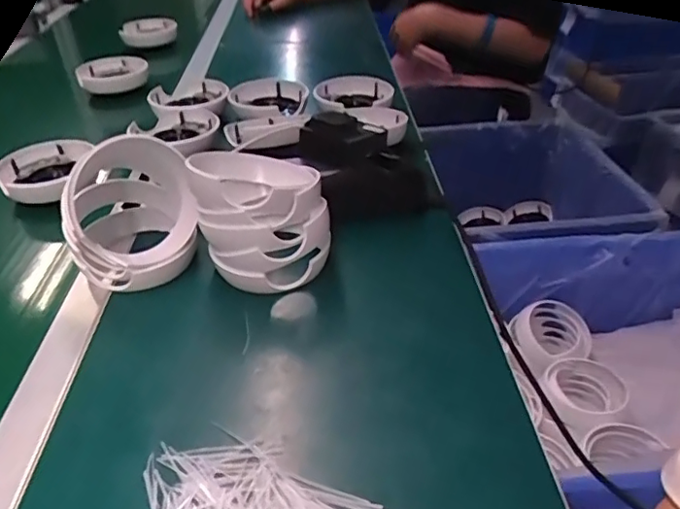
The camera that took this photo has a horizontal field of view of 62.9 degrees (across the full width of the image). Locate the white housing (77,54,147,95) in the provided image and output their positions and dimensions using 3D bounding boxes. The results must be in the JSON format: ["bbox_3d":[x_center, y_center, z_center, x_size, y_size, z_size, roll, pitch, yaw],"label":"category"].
[{"bbox_3d":[-0.393,-0.316,0.970,0.117,0.041,0.072,-13,38,-14],"label":"white housing"}]

